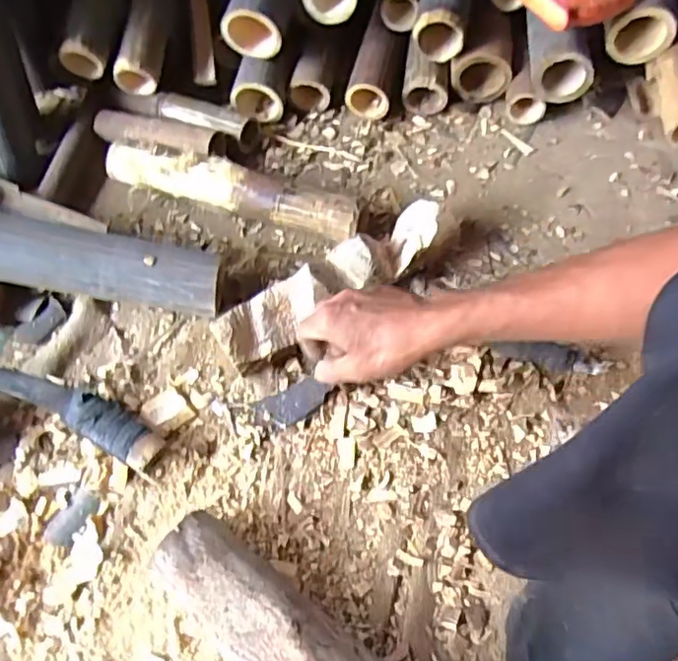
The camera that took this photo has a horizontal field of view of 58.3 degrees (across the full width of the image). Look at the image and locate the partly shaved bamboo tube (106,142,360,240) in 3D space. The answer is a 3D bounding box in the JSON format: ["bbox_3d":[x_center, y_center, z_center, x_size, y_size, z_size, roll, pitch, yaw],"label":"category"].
[{"bbox_3d":[-0.138,-0.181,0.772,0.352,0.054,0.056,17,64,12],"label":"partly shaved bamboo tube"}]

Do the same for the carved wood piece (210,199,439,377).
[{"bbox_3d":[-0.004,-0.057,0.684,0.289,0.047,0.077,-33,65,-12],"label":"carved wood piece"}]

